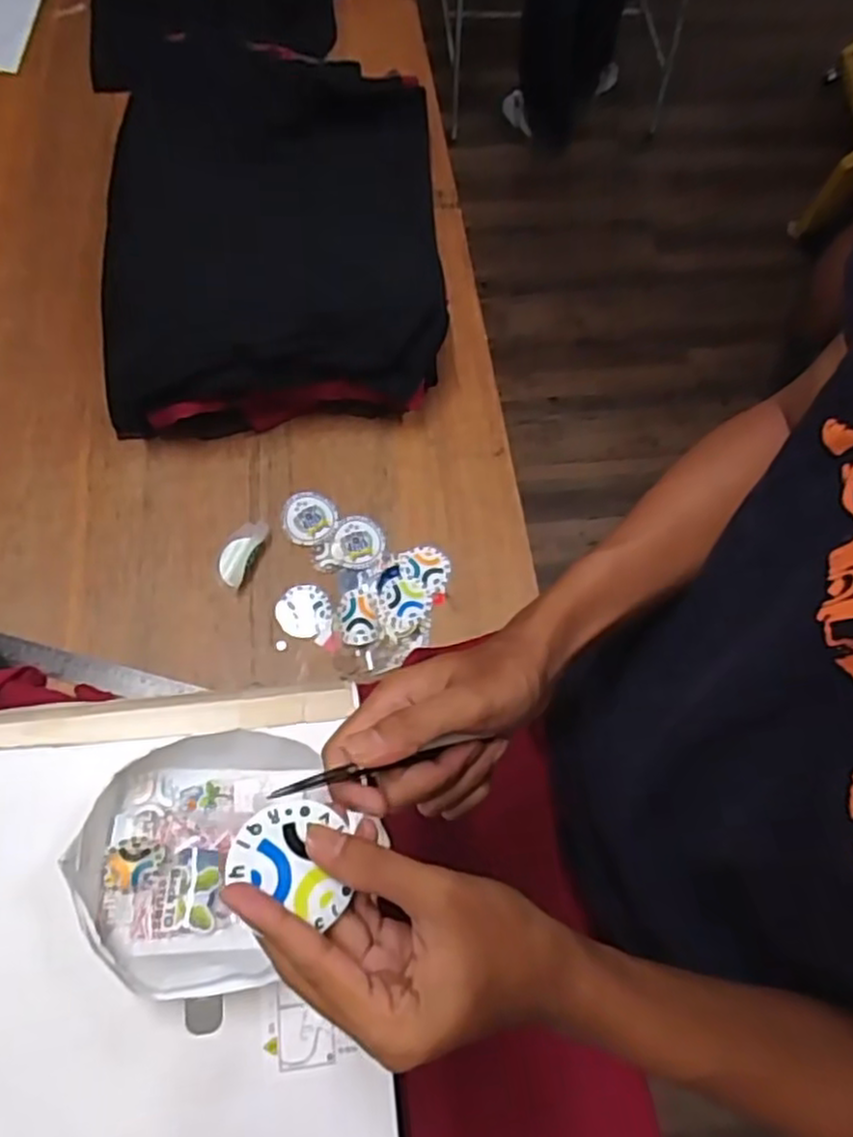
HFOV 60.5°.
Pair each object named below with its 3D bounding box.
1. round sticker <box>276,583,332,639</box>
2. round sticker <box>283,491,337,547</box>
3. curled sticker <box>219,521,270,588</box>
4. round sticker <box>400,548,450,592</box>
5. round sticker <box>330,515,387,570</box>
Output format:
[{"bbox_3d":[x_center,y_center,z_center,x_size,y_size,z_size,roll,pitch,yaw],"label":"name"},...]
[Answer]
[{"bbox_3d":[-0.128,0.045,0.763,0.057,0.009,0.055,1,67,-2],"label":"round sticker"},{"bbox_3d":[-0.127,-0.055,0.793,0.058,0.004,0.058,1,80,-6],"label":"round sticker"},{"bbox_3d":[-0.198,-0.018,0.779,0.037,0.012,0.074,25,68,7],"label":"curled sticker"},{"bbox_3d":[-0.001,-0.003,0.787,0.053,0.004,0.045,25,68,7],"label":"round sticker"},{"bbox_3d":[-0.073,-0.028,0.791,0.055,0.004,0.060,1,74,-5],"label":"round sticker"}]

